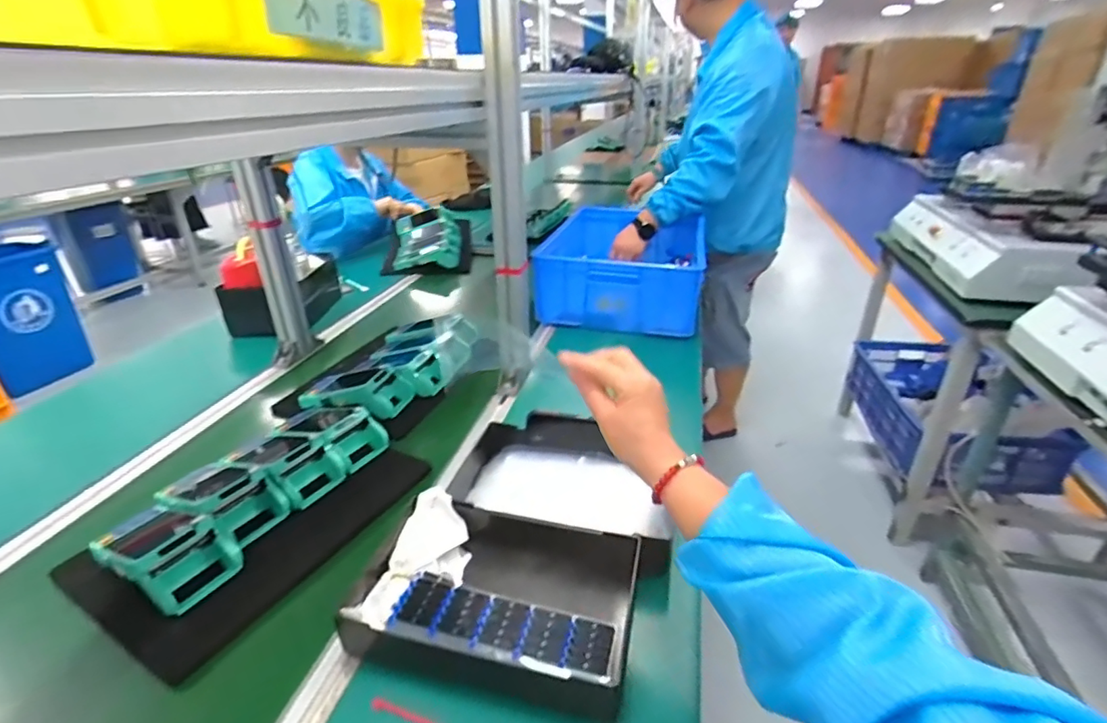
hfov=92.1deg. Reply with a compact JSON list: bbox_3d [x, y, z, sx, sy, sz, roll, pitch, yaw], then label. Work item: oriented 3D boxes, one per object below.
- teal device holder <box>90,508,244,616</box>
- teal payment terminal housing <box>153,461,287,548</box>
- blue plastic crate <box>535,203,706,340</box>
[{"bbox_3d":[-0.418,0.192,0.569,0.168,0.053,0.084,15,31,30],"label":"teal device holder"},{"bbox_3d":[-0.401,0.164,0.643,0.156,0.062,0.083,13,30,27],"label":"teal payment terminal housing"},{"bbox_3d":[0.162,-0.232,1.284,0.368,0.160,0.472,5,27,12],"label":"blue plastic crate"}]

